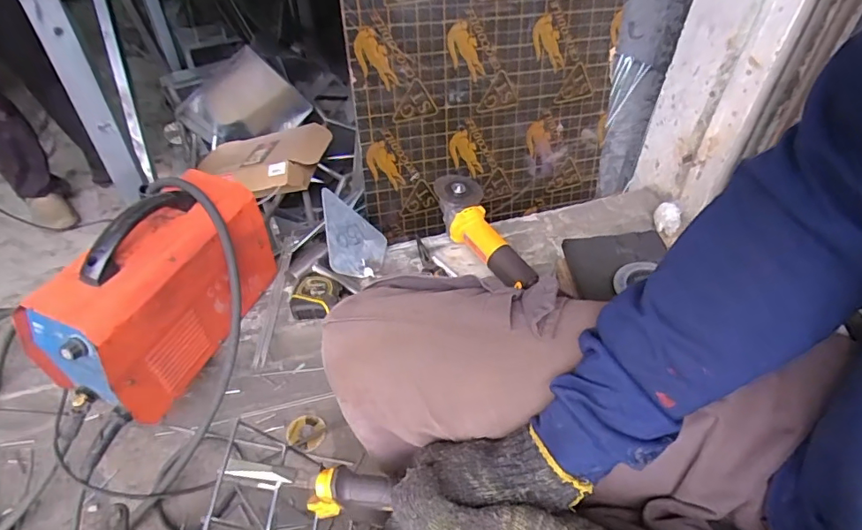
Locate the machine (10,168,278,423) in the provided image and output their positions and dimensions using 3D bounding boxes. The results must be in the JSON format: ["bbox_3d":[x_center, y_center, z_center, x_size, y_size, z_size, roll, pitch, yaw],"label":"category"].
[{"bbox_3d":[-0.399,0.026,0.725,0.154,0.227,0.311,15,45,14],"label":"machine"}]

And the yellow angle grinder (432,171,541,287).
[{"bbox_3d":[0.101,-0.060,0.942,0.093,0.077,0.282,-23,63,-23],"label":"yellow angle grinder"}]

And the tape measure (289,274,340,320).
[{"bbox_3d":[-0.197,0.054,0.844,0.080,0.037,0.089,-6,44,-8],"label":"tape measure"}]

